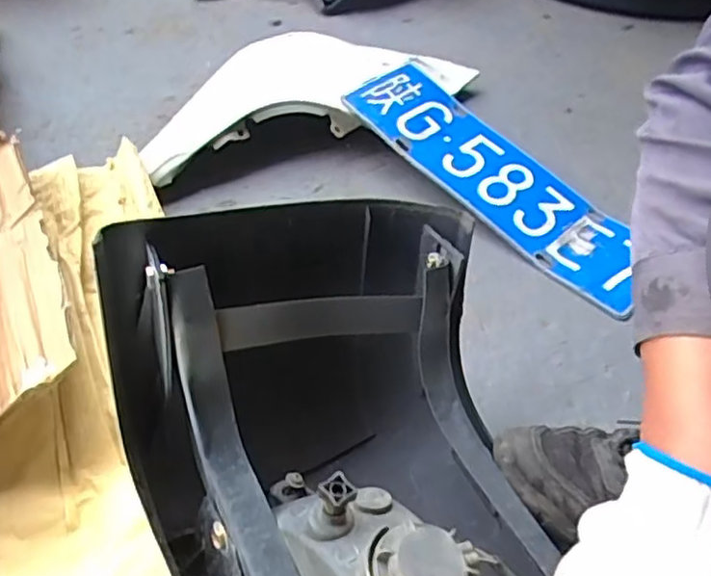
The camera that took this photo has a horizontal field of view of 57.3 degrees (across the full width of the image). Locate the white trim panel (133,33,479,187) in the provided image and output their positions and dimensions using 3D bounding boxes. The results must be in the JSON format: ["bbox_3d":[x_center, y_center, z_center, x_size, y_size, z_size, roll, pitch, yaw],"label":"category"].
[{"bbox_3d":[-0.059,-0.269,0.885,0.466,0.063,0.235,-16,52,-17],"label":"white trim panel"}]

